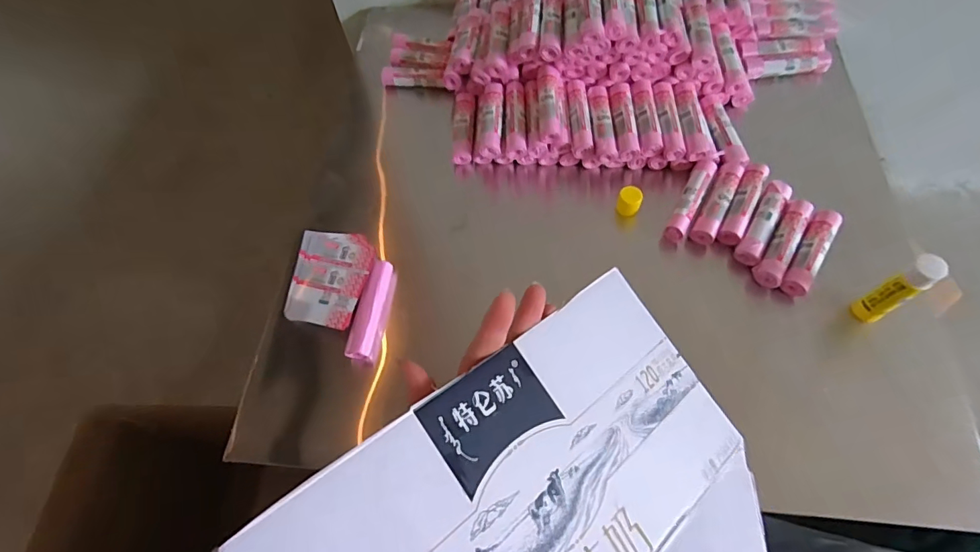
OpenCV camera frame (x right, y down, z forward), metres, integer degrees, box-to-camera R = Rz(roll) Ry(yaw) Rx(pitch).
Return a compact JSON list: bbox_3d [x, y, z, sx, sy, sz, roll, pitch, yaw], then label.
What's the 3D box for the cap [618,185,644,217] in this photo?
[{"bbox_3d":[0.186,-0.100,0.641,0.029,0.026,0.031,-2,61,3],"label":"cap"}]

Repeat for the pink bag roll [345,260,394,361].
[{"bbox_3d":[-0.142,0.041,0.586,0.029,0.031,0.122,8,62,8],"label":"pink bag roll"}]

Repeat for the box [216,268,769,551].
[{"bbox_3d":[0.054,0.145,0.249,0.269,0.015,0.226,-30,79,-32],"label":"box"}]

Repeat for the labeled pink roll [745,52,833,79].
[{"bbox_3d":[0.458,-0.326,0.744,0.122,0.025,0.027,-4,61,2],"label":"labeled pink roll"}]

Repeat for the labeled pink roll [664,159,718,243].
[{"bbox_3d":[0.267,-0.102,0.639,0.027,0.033,0.130,27,66,17],"label":"labeled pink roll"}]

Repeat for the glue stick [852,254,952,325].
[{"bbox_3d":[0.436,0.016,0.514,0.023,0.108,0.027,-28,63,-11],"label":"glue stick"}]

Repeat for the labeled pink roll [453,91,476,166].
[{"bbox_3d":[-0.038,-0.223,0.714,0.032,0.026,0.123,-3,61,2],"label":"labeled pink roll"}]

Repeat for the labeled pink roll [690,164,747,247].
[{"bbox_3d":[0.300,-0.098,0.632,0.030,0.025,0.129,27,66,17],"label":"labeled pink roll"}]

